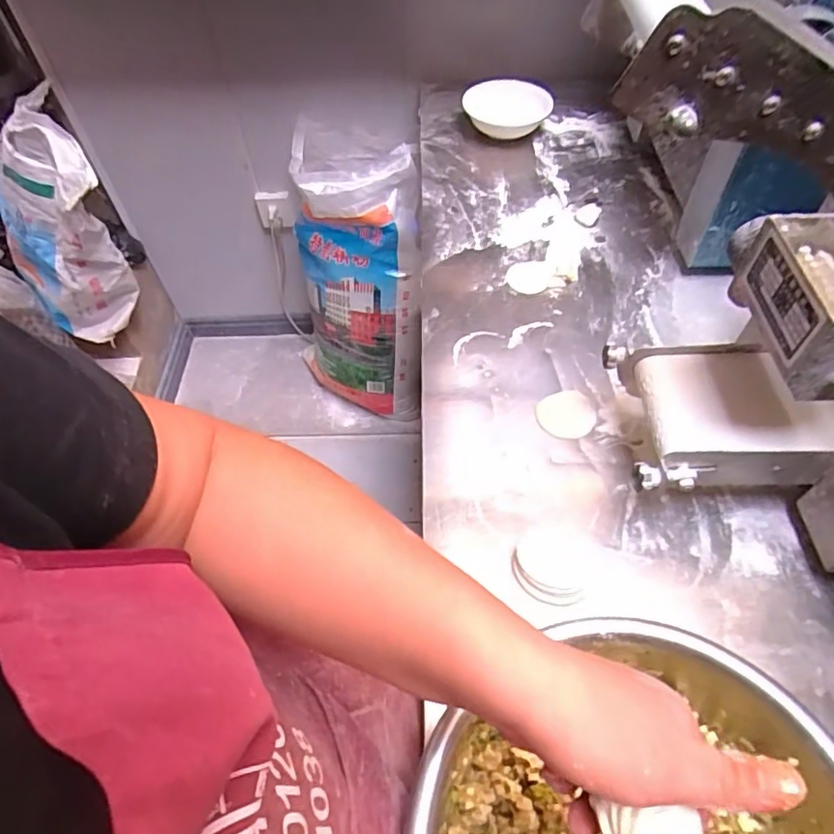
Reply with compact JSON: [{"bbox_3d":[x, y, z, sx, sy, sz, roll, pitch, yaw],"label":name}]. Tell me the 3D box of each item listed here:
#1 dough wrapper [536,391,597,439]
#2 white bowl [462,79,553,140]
[{"bbox_3d":[0.189,-0.002,0.707,0.073,0.006,0.065,-18,57,-11],"label":"dough wrapper"},{"bbox_3d":[0.171,-0.577,1.066,0.153,0.068,0.153,0,55,1],"label":"white bowl"}]

